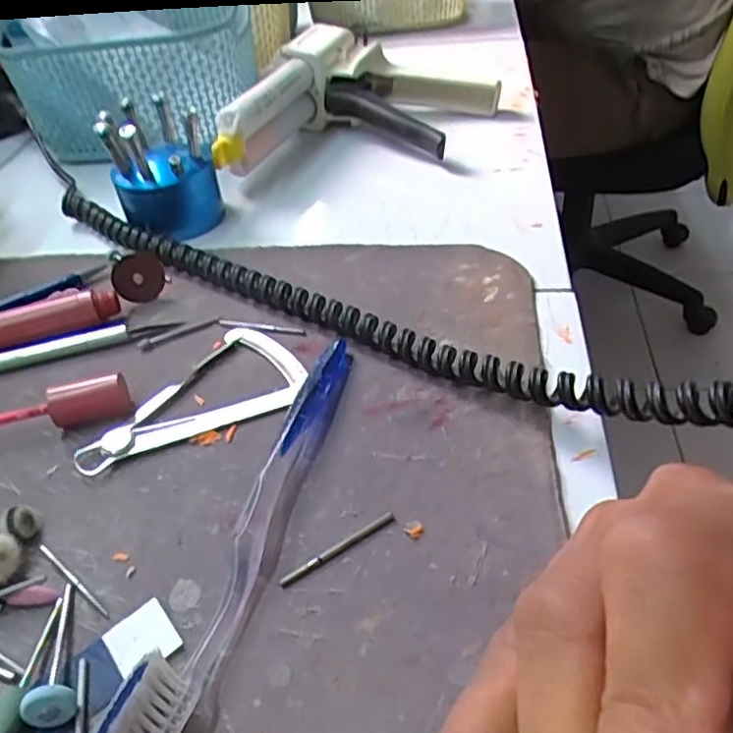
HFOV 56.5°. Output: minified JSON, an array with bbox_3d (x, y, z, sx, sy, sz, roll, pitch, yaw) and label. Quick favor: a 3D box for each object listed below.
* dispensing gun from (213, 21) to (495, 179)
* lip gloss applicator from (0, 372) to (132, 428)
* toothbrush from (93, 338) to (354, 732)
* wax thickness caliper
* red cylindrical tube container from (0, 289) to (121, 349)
[{"bbox_3d":[-0.005,-0.184,0.470,0.202,0.058,0.120,-12,42,-6],"label":"dispensing gun"},{"bbox_3d":[-0.147,0.023,0.279,0.097,0.019,0.014,-15,42,-9],"label":"lip gloss applicator"},{"bbox_3d":[-0.037,0.048,0.233,0.015,0.022,0.180,8,44,16],"label":"toothbrush"},{"bbox_3d":[-0.077,0.010,0.294,0.097,0.005,0.056,-19,43,-14],"label":"wax thickness caliper"},{"bbox_3d":[-0.164,-0.018,0.330,0.086,0.017,0.018,-13,42,-7],"label":"red cylindrical tube container"}]

